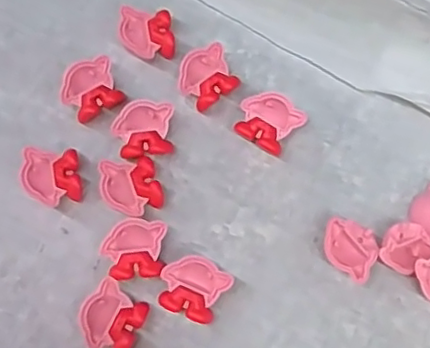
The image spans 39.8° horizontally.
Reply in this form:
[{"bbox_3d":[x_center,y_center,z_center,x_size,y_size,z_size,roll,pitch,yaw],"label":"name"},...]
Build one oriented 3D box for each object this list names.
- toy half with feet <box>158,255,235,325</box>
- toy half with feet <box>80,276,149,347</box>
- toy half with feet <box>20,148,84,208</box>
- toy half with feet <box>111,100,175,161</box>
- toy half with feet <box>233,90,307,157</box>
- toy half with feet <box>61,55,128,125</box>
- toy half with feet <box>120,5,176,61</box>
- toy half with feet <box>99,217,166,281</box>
[{"bbox_3d":[-0.012,0.064,0.333,0.035,0.014,0.032,23,76,7],"label":"toy half with feet"},{"bbox_3d":[-0.056,0.080,0.328,0.032,0.014,0.035,25,76,8],"label":"toy half with feet"},{"bbox_3d":[-0.096,0.003,0.352,0.033,0.013,0.033,-1,74,0],"label":"toy half with feet"},{"bbox_3d":[-0.041,-0.027,0.359,0.037,0.015,0.033,-18,75,-4],"label":"toy half with feet"},{"bbox_3d":[0.031,-0.031,0.360,0.036,0.018,0.032,39,78,11],"label":"toy half with feet"},{"bbox_3d":[-0.077,-0.052,0.367,0.034,0.015,0.033,-25,75,-6],"label":"toy half with feet"},{"bbox_3d":[-0.042,-0.088,0.377,0.033,0.016,0.033,-1,74,0],"label":"toy half with feet"},{"bbox_3d":[-0.045,0.042,0.338,0.035,0.013,0.033,-7,74,-1],"label":"toy half with feet"}]

